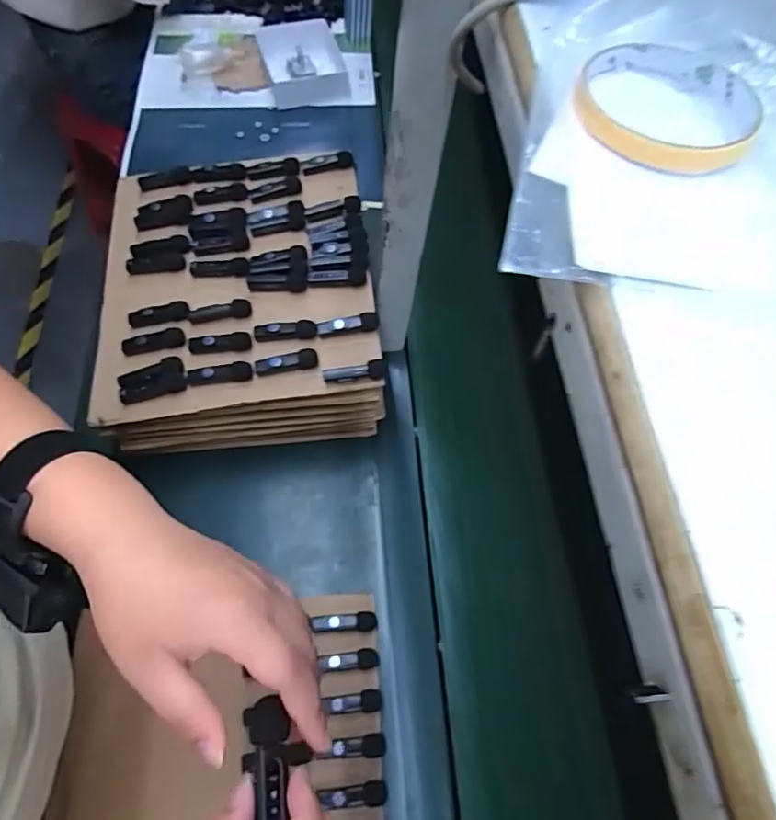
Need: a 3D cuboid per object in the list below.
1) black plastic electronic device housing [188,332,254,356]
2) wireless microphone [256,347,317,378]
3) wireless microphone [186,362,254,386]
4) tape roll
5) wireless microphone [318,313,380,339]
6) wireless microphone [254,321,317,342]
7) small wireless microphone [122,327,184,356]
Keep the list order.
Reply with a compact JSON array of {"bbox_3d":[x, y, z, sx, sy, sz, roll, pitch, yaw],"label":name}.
[{"bbox_3d":[-0.176,-0.070,0.577,0.063,0.018,0.017,-4,64,-8],"label":"black plastic electronic device housing"},{"bbox_3d":[-0.103,-0.047,0.562,0.064,0.018,0.015,-11,65,-11],"label":"wireless microphone"},{"bbox_3d":[-0.170,-0.036,0.557,0.064,0.014,0.016,-8,64,-10],"label":"wireless microphone"},{"bbox_3d":[0.126,-0.139,0.250,0.078,0.014,0.087,28,64,9],"label":"tape roll"},{"bbox_3d":[-0.042,-0.089,0.578,0.065,0.018,0.014,-4,64,-8],"label":"wireless microphone"},{"bbox_3d":[-0.108,-0.083,0.580,0.065,0.018,0.014,0,63,-4],"label":"wireless microphone"},{"bbox_3d":[-0.247,-0.071,0.580,0.061,0.017,0.017,-19,67,-15],"label":"small wireless microphone"}]

